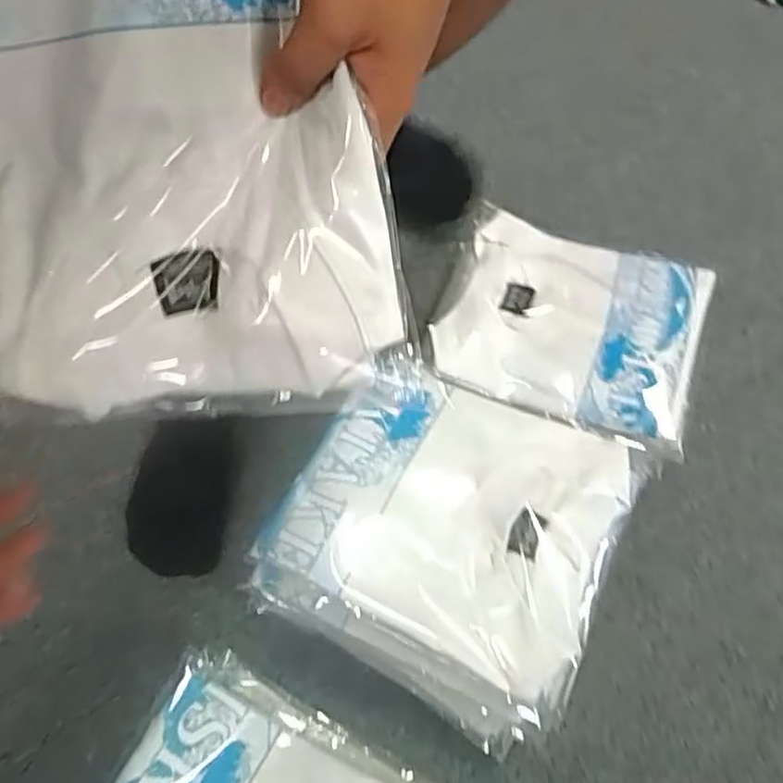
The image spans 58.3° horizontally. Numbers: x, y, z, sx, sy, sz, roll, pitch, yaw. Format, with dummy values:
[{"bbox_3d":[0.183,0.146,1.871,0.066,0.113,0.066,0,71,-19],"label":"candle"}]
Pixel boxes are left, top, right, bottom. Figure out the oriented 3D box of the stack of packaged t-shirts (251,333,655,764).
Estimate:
[{"bbox_3d":[0.052,0.146,0.659,0.271,0.182,0.262,25,66,14],"label":"stack of packaged t-shirts"}]

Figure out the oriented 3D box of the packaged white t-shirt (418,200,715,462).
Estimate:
[{"bbox_3d":[0.188,-0.074,0.752,0.267,0.032,0.232,17,63,12],"label":"packaged white t-shirt"}]

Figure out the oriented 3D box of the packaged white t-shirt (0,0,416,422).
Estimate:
[{"bbox_3d":[-0.118,-0.116,0.350,0.232,0.024,0.260,-3,105,13],"label":"packaged white t-shirt"}]

